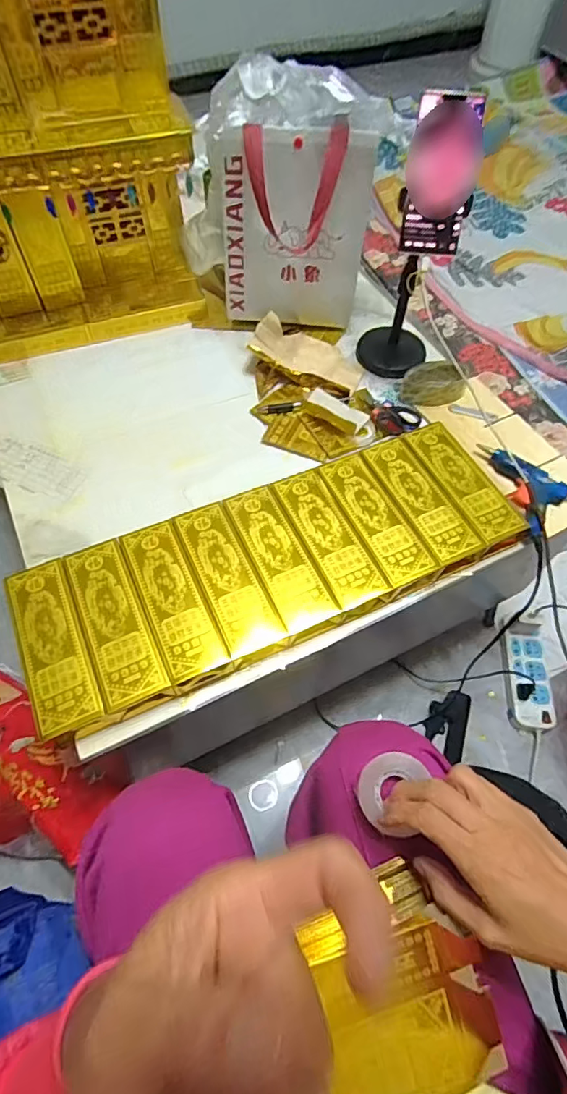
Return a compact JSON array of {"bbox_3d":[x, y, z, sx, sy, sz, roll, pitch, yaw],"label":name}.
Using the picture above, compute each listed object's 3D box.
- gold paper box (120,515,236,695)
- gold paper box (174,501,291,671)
[{"bbox_3d":[-0.124,0.062,0.588,0.066,0.029,0.197,-21,62,-14],"label":"gold paper box"},{"bbox_3d":[-0.064,0.040,0.609,0.066,0.039,0.197,-21,62,-14],"label":"gold paper box"}]

